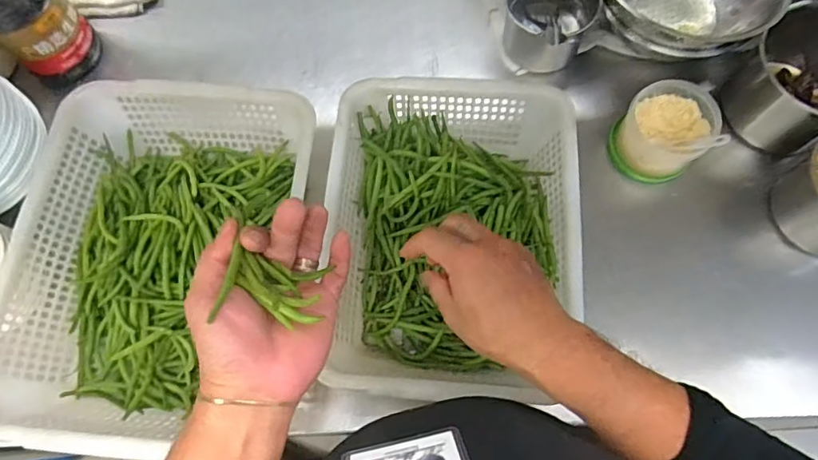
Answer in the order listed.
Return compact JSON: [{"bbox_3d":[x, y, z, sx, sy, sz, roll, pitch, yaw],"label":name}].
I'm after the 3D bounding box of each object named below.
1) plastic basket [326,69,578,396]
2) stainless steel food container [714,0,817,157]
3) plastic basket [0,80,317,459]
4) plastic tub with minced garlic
[{"bbox_3d":[0.045,0.010,0.579,0.256,0.094,0.341,3,70,3],"label":"plastic basket"},{"bbox_3d":[0.469,-0.171,0.618,0.129,0.114,0.146,-36,73,-10],"label":"stainless steel food container"},{"bbox_3d":[-0.263,0.032,0.579,0.287,0.097,0.383,4,70,4],"label":"plastic basket"},{"bbox_3d":[0.306,-0.114,0.638,0.100,0.100,0.098,-1,70,2],"label":"plastic tub with minced garlic"}]

